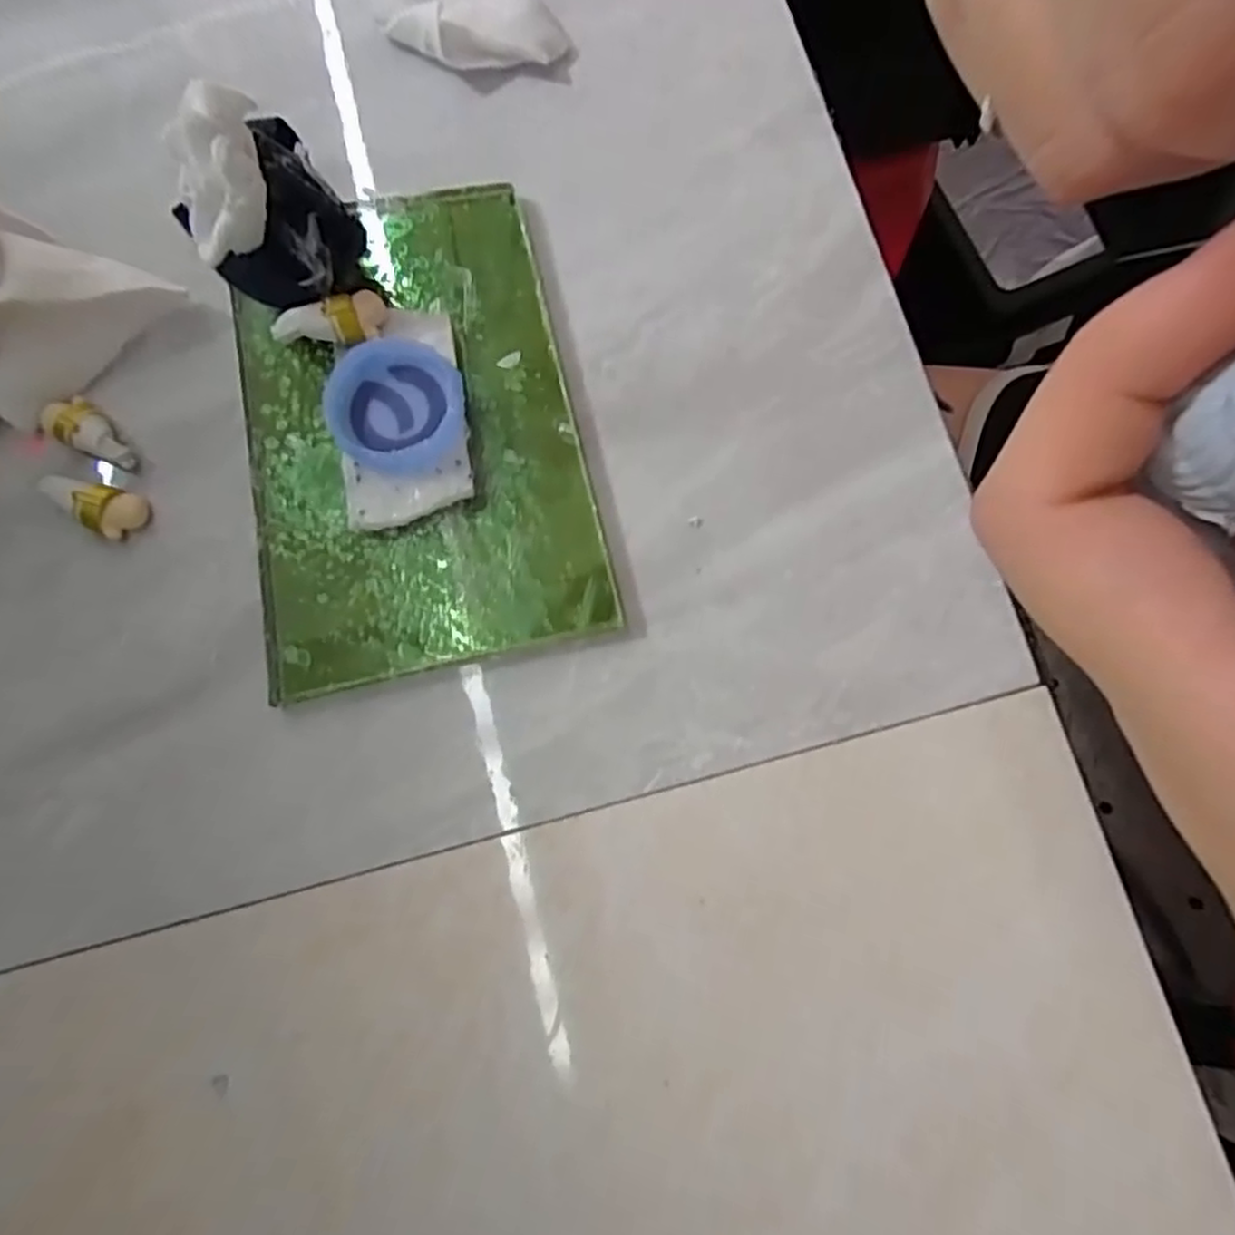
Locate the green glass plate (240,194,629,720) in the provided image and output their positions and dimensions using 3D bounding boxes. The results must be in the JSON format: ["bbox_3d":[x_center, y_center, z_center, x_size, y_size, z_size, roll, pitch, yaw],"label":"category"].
[{"bbox_3d":[-0.043,-0.039,0.145,0.067,0.006,0.100,-12,80,-3],"label":"green glass plate"}]

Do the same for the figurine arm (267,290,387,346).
[{"bbox_3d":[-0.057,-0.059,0.139,0.022,0.005,0.009,-21,80,-21],"label":"figurine arm"}]

